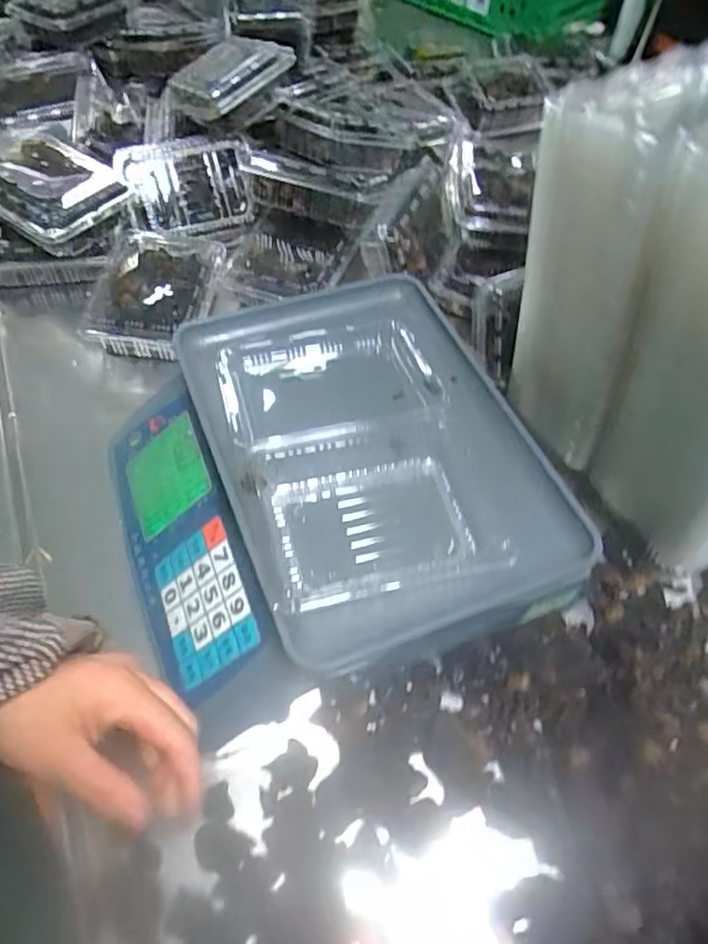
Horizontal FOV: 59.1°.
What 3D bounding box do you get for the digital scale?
[{"bbox_3d":[-0.030,0.007,0.530,0.336,0.128,0.328,-15,58,-14],"label":"digital scale"}]

